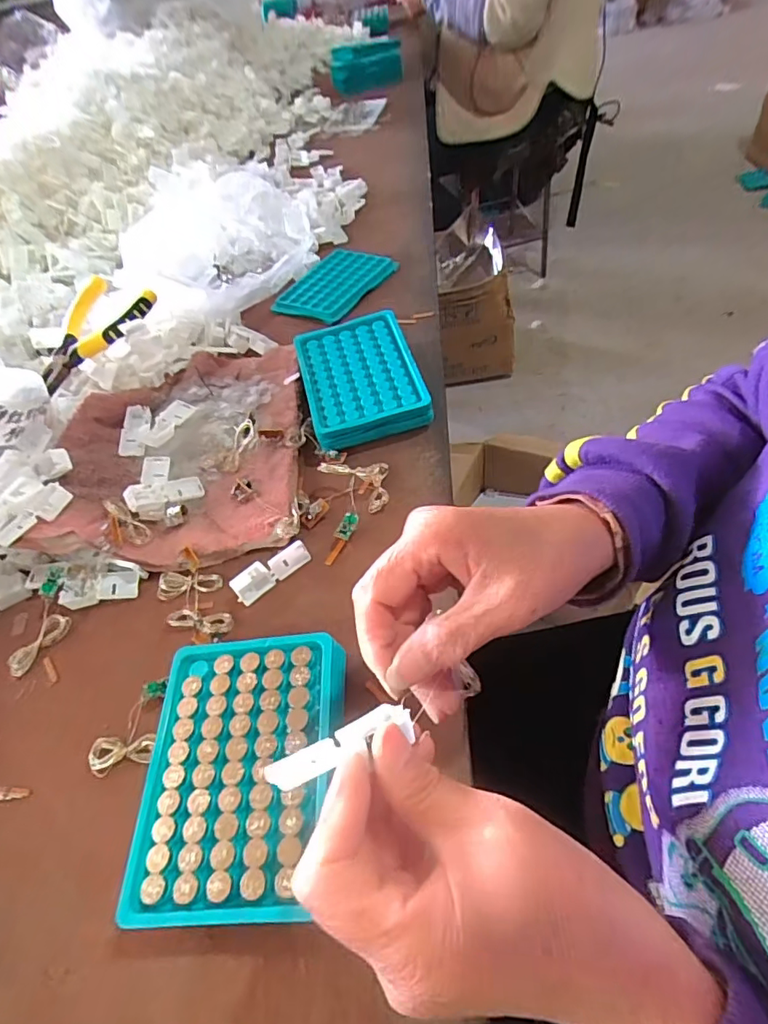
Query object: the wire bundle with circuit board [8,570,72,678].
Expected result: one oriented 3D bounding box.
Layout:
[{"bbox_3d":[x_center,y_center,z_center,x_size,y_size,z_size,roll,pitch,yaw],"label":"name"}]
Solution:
[{"bbox_3d":[-0.236,0.077,0.367,0.029,0.014,0.074,9,73,10],"label":"wire bundle with circuit board"}]

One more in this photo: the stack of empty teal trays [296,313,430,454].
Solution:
[{"bbox_3d":[-0.022,-0.117,0.457,0.094,0.034,0.130,-16,52,-2],"label":"stack of empty teal trays"}]

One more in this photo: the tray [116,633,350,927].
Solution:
[{"bbox_3d":[-0.073,0.137,0.281,0.096,0.040,0.131,-7,52,7],"label":"tray"}]

